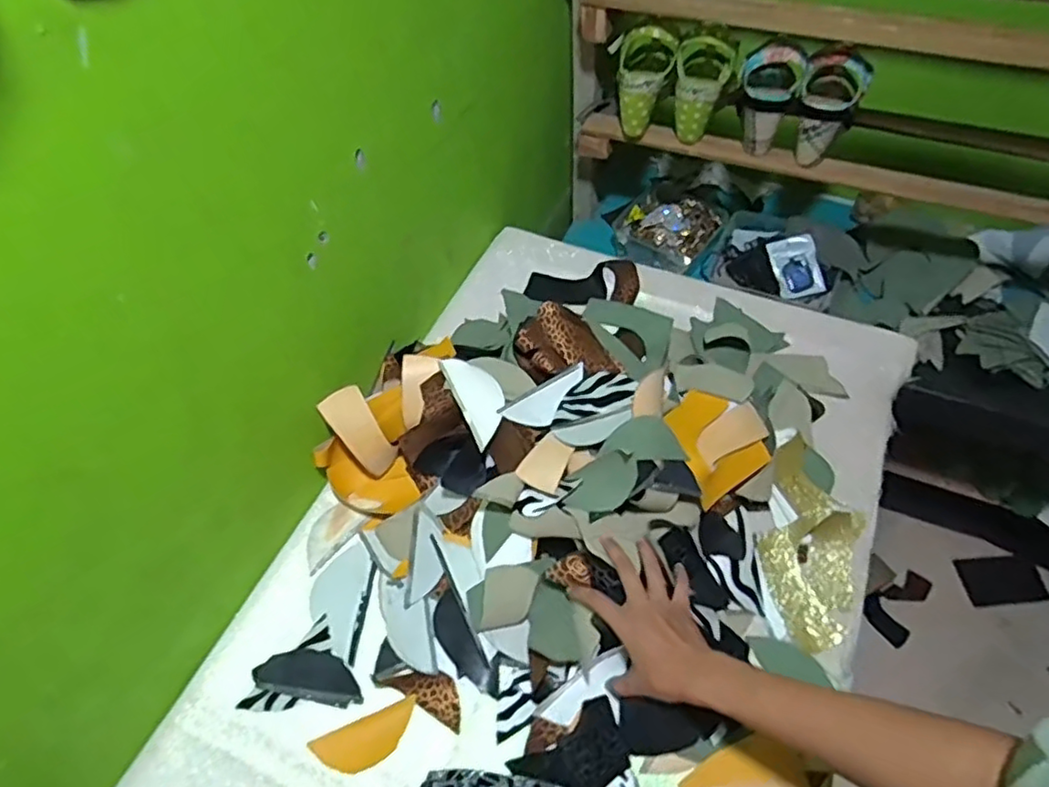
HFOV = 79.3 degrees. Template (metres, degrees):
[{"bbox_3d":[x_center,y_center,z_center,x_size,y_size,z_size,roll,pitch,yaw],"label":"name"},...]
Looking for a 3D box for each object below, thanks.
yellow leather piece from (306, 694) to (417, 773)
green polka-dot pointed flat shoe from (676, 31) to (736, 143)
[{"bbox_3d":[-0.150,0.335,0.613,0.100,0.005,0.044,-21,58,-16],"label":"yellow leather piece"},{"bbox_3d":[0.254,-0.435,0.906,0.078,0.129,0.077,8,54,9],"label":"green polka-dot pointed flat shoe"}]

